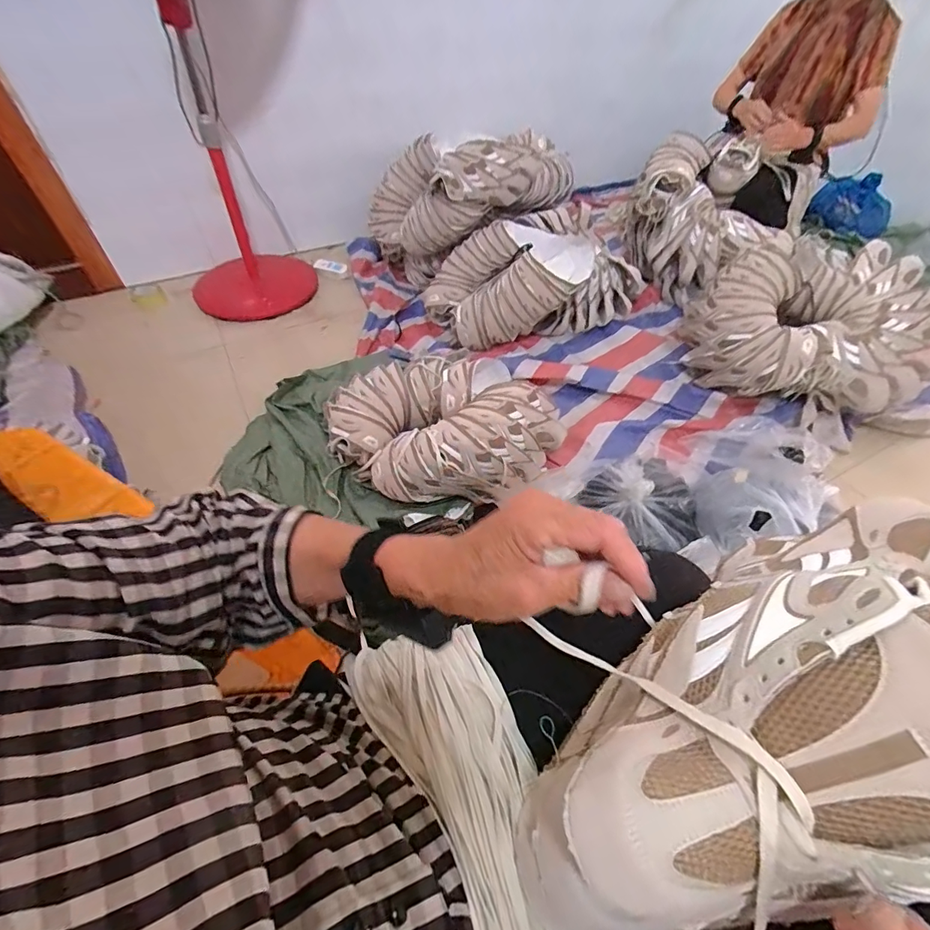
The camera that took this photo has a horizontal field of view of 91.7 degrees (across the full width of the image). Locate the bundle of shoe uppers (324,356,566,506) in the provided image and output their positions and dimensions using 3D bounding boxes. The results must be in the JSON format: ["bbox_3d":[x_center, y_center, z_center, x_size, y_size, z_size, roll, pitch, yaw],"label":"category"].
[{"bbox_3d":[-0.045,-0.110,1.033,0.502,0.139,0.372,-17,53,-15],"label":"bundle of shoe uppers"}]

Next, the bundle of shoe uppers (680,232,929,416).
[{"bbox_3d":[0.889,-0.356,1.201,0.550,0.288,0.422,22,53,16],"label":"bundle of shoe uppers"}]

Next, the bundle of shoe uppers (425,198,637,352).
[{"bbox_3d":[0.224,-0.594,1.428,0.661,0.230,0.424,-26,55,-21],"label":"bundle of shoe uppers"}]

